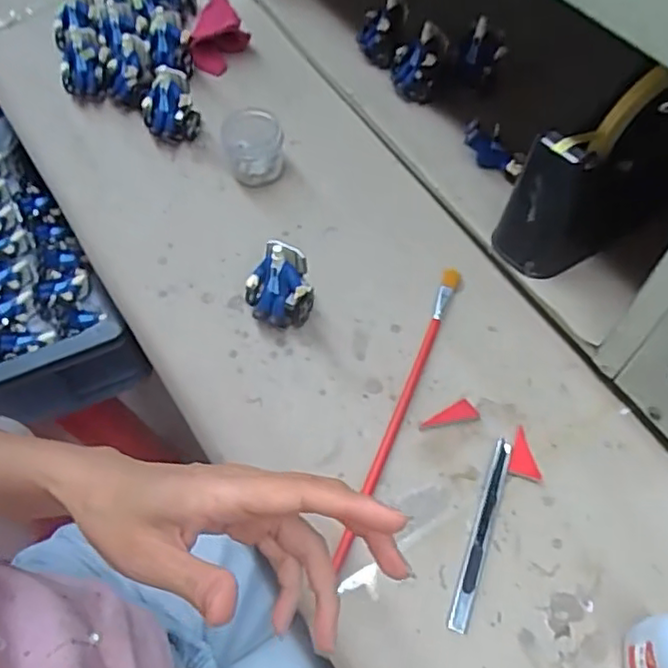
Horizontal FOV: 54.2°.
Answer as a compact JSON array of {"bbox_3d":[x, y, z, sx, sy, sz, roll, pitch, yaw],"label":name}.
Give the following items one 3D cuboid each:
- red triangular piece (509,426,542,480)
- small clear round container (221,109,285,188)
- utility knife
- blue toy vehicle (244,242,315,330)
[{"bbox_3d":[0.127,0.080,0.440,0.020,0.005,0.039,0,46,4],"label":"red triangular piece"},{"bbox_3d":[-0.072,-0.168,0.593,0.053,0.040,0.053,-2,58,3],"label":"small clear round container"},{"bbox_3d":[0.094,0.125,0.416,0.011,0.006,0.125,16,61,13],"label":"utility knife"},{"bbox_3d":[-0.043,-0.036,0.499,0.050,0.059,0.050,-15,59,-5],"label":"blue toy vehicle"}]

